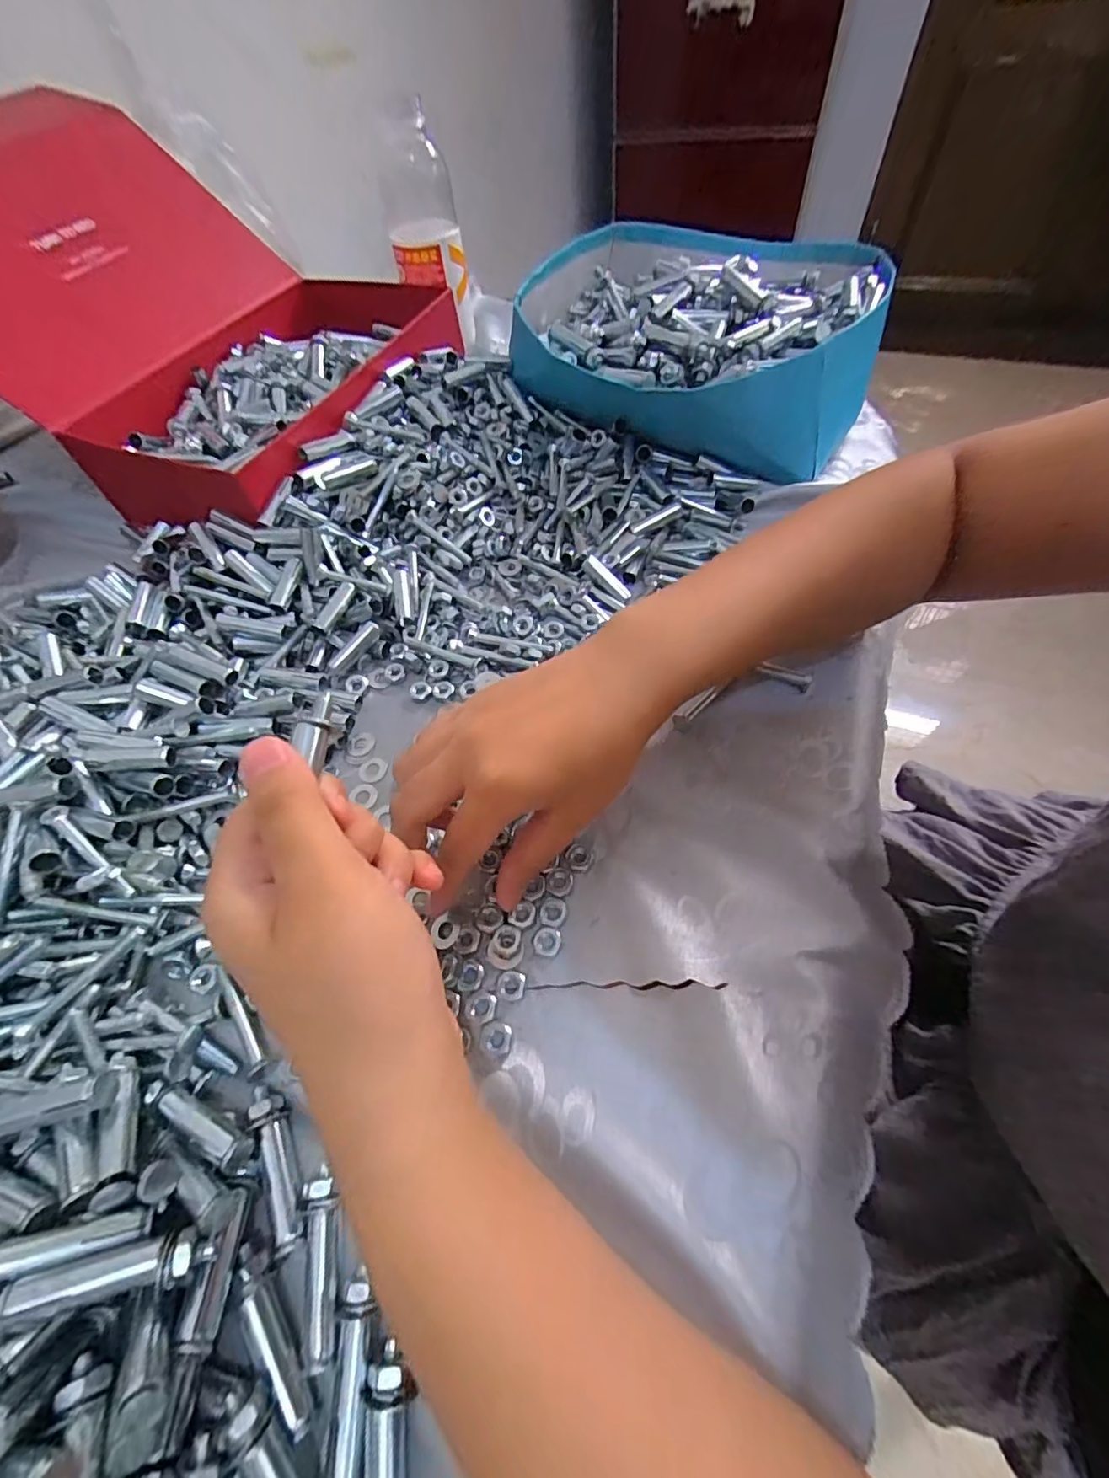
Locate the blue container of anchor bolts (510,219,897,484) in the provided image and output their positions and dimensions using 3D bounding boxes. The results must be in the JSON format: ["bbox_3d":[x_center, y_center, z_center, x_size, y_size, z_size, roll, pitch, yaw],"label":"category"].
[{"bbox_3d":[0.117,-0.343,0.451,0.280,0.082,0.280,20,62,15],"label":"blue container of anchor bolts"}]

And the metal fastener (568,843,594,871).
[{"bbox_3d":[0.013,0.059,0.269,0.012,0.004,0.013,-2,59,3],"label":"metal fastener"}]

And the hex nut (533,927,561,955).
[{"bbox_3d":[-0.003,0.094,0.249,0.012,0.006,0.012,4,59,6],"label":"hex nut"}]

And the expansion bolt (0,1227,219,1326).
[{"bbox_3d":[-0.141,0.170,0.171,0.055,0.008,0.012,1,56,-21],"label":"expansion bolt"}]

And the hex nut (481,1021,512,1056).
[{"bbox_3d":[-0.025,0.128,0.229,0.013,0.004,0.012,5,59,7],"label":"hex nut"}]

